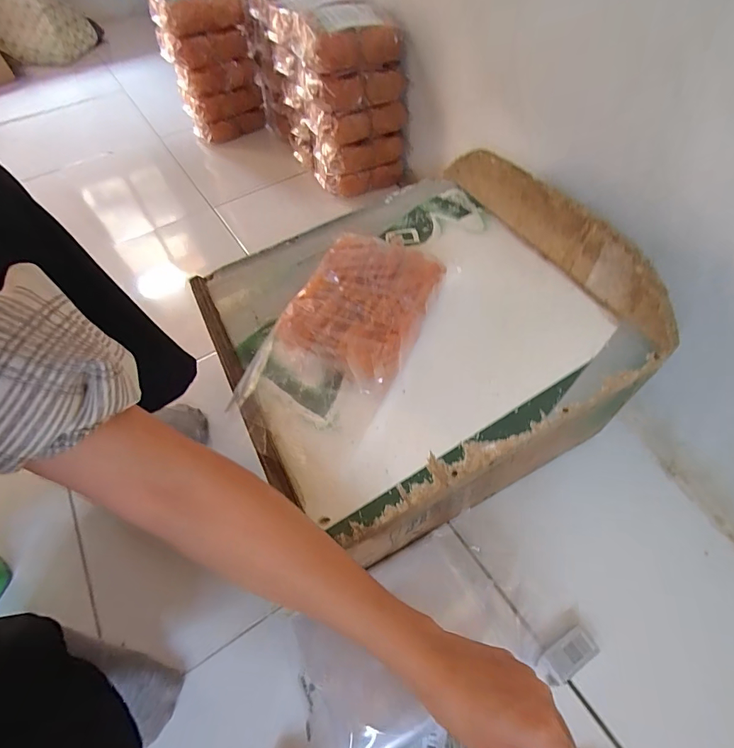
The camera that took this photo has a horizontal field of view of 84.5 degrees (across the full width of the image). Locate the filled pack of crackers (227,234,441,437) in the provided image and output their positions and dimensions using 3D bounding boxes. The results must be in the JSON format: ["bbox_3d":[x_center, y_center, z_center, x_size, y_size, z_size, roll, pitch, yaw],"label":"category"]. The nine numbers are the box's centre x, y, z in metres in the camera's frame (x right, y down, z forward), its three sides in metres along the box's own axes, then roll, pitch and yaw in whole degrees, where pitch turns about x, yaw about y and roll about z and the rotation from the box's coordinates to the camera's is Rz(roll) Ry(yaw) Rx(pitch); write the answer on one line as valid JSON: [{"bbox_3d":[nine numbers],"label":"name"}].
[{"bbox_3d":[-0.026,-0.052,0.428,0.152,0.074,0.200,22,59,18],"label":"filled pack of crackers"}]

